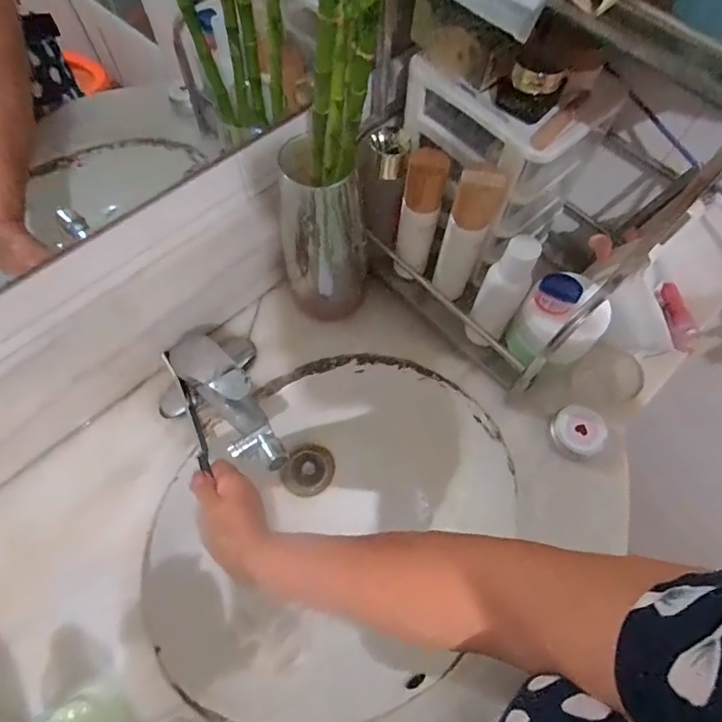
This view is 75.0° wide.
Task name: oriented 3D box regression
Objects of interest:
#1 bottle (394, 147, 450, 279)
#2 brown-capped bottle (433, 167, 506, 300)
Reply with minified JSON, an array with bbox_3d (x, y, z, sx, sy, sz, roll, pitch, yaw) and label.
[{"bbox_3d":[0.061,-0.149,0.493,0.040,0.133,0.051,3,65,0],"label":"bottle"},{"bbox_3d":[0.106,-0.128,0.474,0.042,0.146,0.046,16,66,6],"label":"brown-capped bottle"}]

